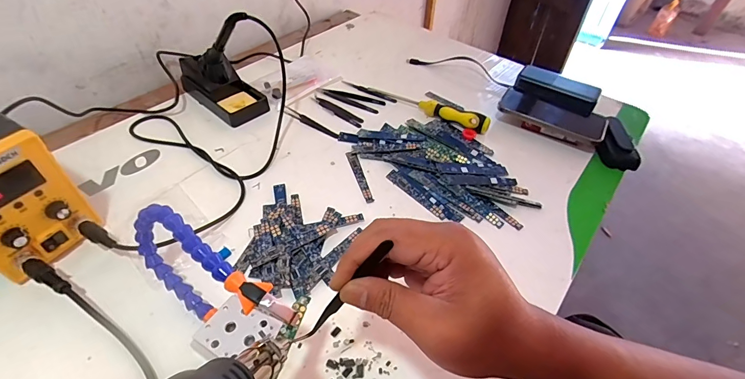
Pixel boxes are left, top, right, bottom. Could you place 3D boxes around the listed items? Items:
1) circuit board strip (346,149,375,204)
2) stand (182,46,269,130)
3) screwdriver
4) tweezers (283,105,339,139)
[{"bbox_3d":[-0.018,-0.019,0.514,0.014,0.004,0.100,-12,49,-13],"label":"circuit board strip"},{"bbox_3d":[-0.246,-0.180,0.600,0.164,0.079,0.076,36,55,27],"label":"stand"},{"bbox_3d":[0.090,-0.140,0.615,0.210,0.024,0.023,27,51,21],"label":"screwdriver"},{"bbox_3d":[-0.097,-0.105,0.585,0.108,0.005,0.015,30,52,23],"label":"tweezers"}]

